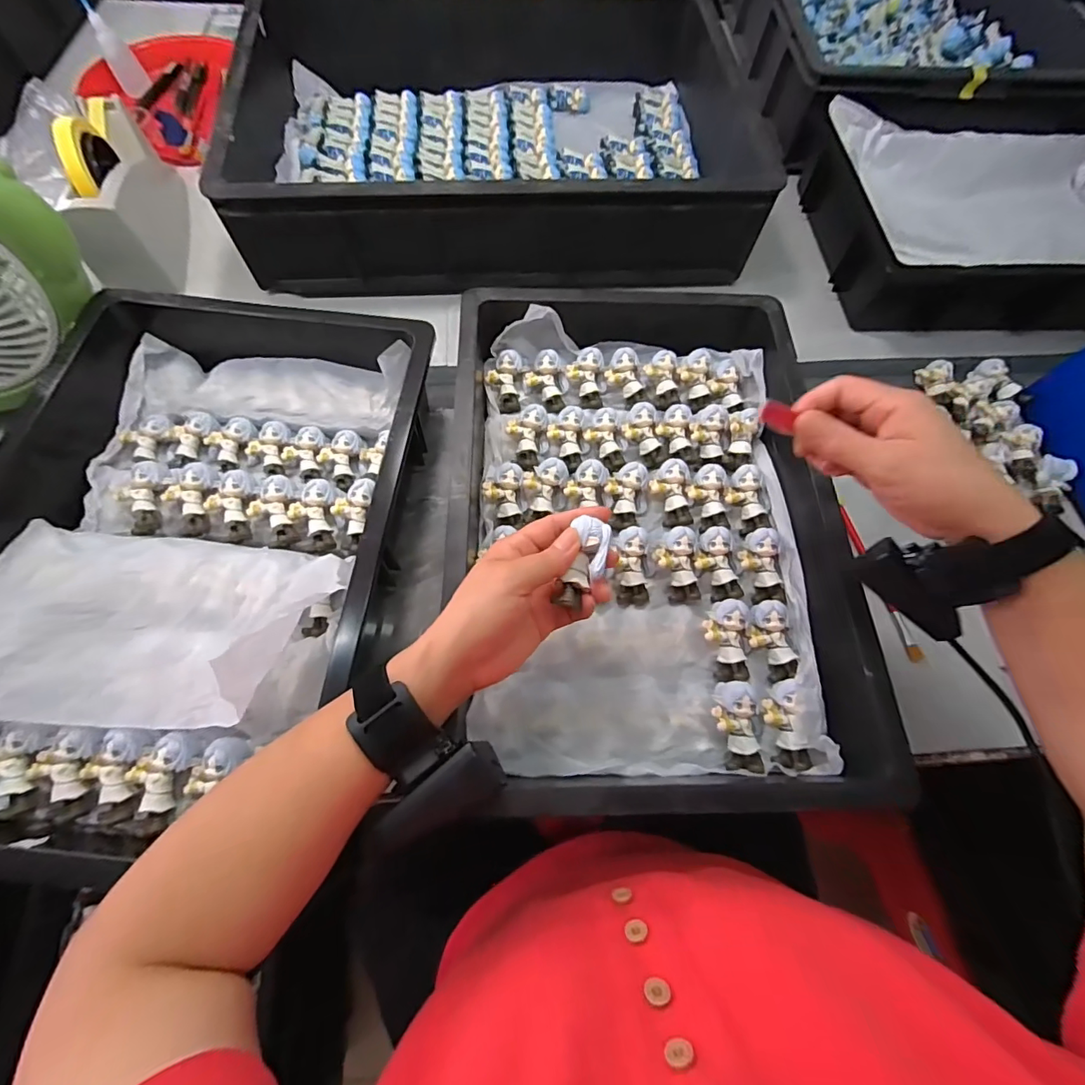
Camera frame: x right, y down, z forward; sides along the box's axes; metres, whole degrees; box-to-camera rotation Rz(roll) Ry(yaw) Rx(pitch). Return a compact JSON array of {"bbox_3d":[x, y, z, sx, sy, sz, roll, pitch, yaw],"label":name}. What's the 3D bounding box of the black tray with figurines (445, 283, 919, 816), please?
[{"bbox_3d":[0.085,-0.034,0.424,0.301,0.072,0.465,0,67,-3],"label":"black tray with figurines"}]

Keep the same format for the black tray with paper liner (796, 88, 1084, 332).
[{"bbox_3d":[0.550,-0.412,0.610,0.393,0.120,0.328,3,67,-1],"label":"black tray with paper liner"}]

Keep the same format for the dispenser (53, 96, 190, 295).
[{"bbox_3d":[-0.475,-0.398,0.550,0.073,0.119,0.201,-9,68,-7],"label":"dispenser"}]

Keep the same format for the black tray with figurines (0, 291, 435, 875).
[{"bbox_3d":[-0.286,-0.018,0.408,0.334,0.085,0.468,6,67,0],"label":"black tray with figurines"}]

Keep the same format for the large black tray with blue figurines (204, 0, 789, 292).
[{"bbox_3d":[-0.057,-0.513,0.612,0.573,0.126,0.401,-5,68,-5],"label":"large black tray with blue figurines"}]

